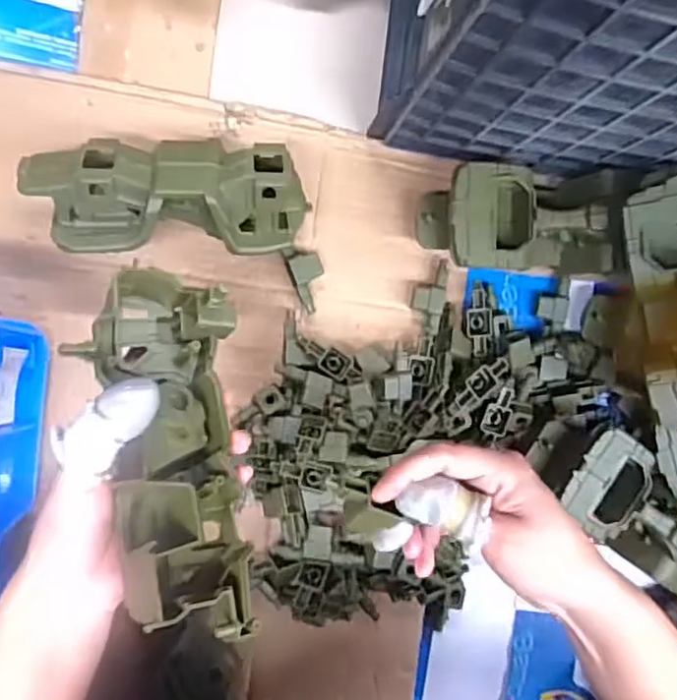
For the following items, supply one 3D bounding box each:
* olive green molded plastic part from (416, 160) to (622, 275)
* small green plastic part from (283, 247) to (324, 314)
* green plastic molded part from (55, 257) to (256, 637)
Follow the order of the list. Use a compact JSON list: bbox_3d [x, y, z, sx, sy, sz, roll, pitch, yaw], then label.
[{"bbox_3d":[0.138,-0.101,0.503,0.147,0.070,0.085,0,88,-9],"label":"olive green molded plastic part"},{"bbox_3d":[-0.023,-0.058,0.507,0.027,0.019,0.052,-25,92,-9],"label":"small green plastic part"},{"bbox_3d":[-0.082,0.045,0.320,0.071,0.050,0.189,-9,70,-9],"label":"green plastic molded part"}]

